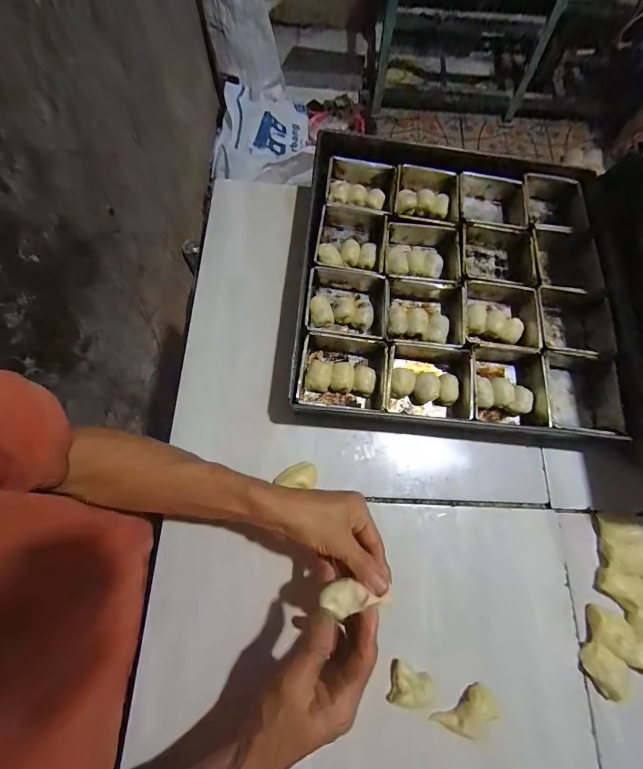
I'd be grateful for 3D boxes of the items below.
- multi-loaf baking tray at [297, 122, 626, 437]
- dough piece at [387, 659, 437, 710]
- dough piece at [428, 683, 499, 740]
[{"bbox_3d":[0.195,-0.158,0.490,0.455,0.058,0.459,5,72,0],"label":"multi-loaf baking tray"},{"bbox_3d":[0.096,0.323,0.350,0.043,0.019,0.035,13,72,3],"label":"dough piece"},{"bbox_3d":[0.153,0.349,0.345,0.066,0.022,0.030,-28,75,-10],"label":"dough piece"}]

